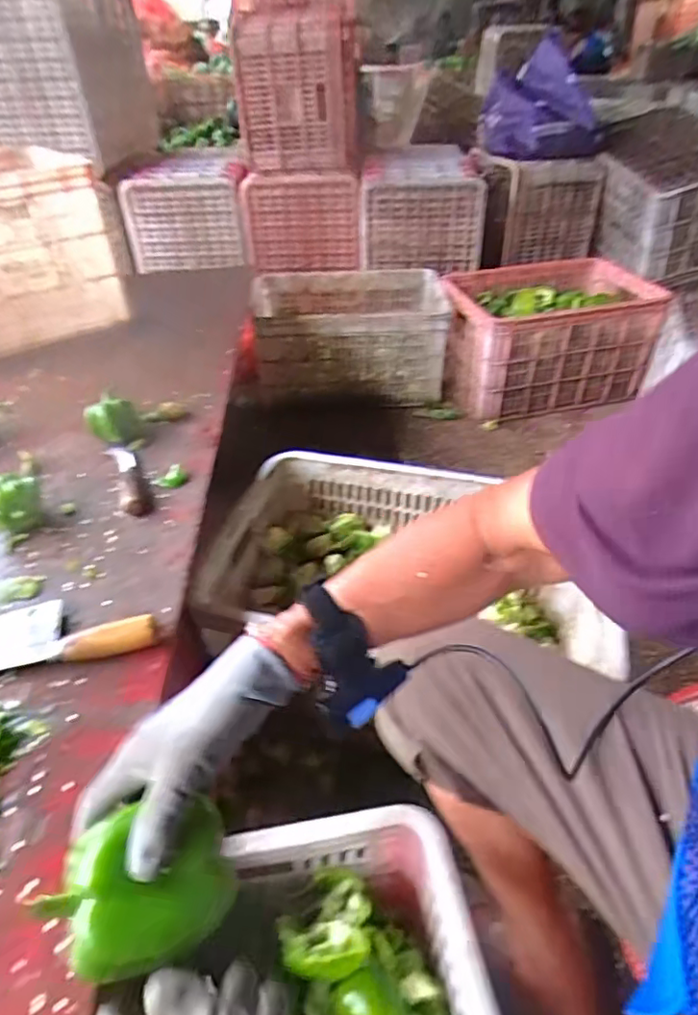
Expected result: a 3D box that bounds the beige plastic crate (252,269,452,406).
[{"bbox_3d":[-0.005,-0.481,1.622,0.493,0.251,0.376,-3,40,-1],"label":"beige plastic crate"}]

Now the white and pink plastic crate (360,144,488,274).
[{"bbox_3d":[0.211,-0.882,1.711,0.332,0.234,0.420,2,40,6],"label":"white and pink plastic crate"}]

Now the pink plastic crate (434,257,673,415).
[{"bbox_3d":[0.512,-0.436,1.549,0.502,0.285,0.315,-11,40,-10],"label":"pink plastic crate"}]

